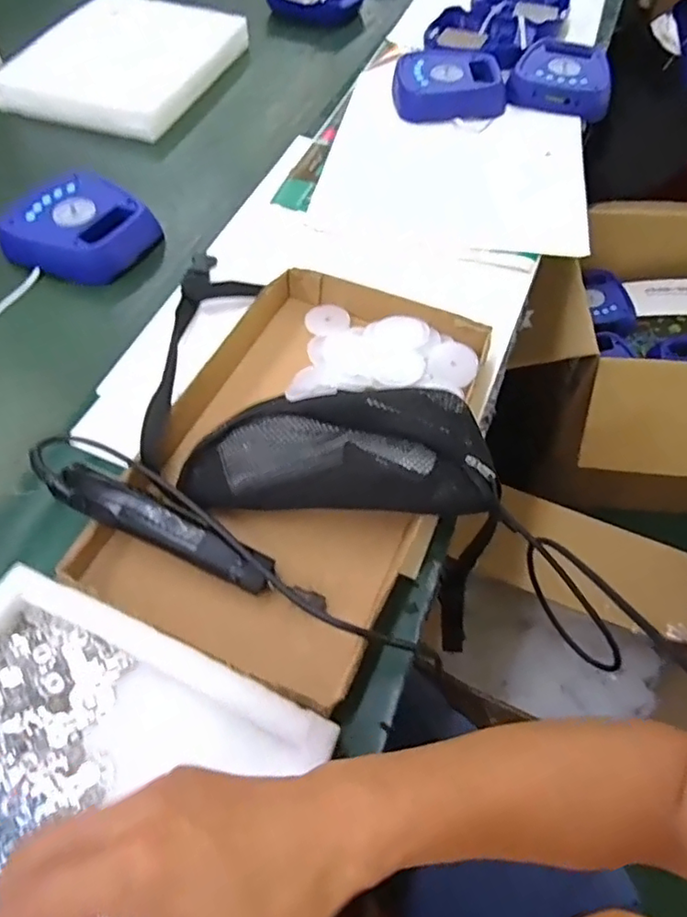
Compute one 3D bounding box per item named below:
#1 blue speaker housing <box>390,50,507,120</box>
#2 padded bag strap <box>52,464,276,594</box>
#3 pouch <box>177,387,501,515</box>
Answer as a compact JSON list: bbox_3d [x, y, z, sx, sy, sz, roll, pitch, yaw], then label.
[{"bbox_3d":[0.167,-0.608,0.946,0.176,0.031,0.164,-4,58,-3],"label":"blue speaker housing"},{"bbox_3d":[-0.150,0.057,0.494,0.191,0.036,0.034,20,60,11],"label":"padded bag strap"},{"bbox_3d":[-0.008,-0.015,0.529,0.273,0.076,0.121,3,58,1],"label":"pouch"}]

